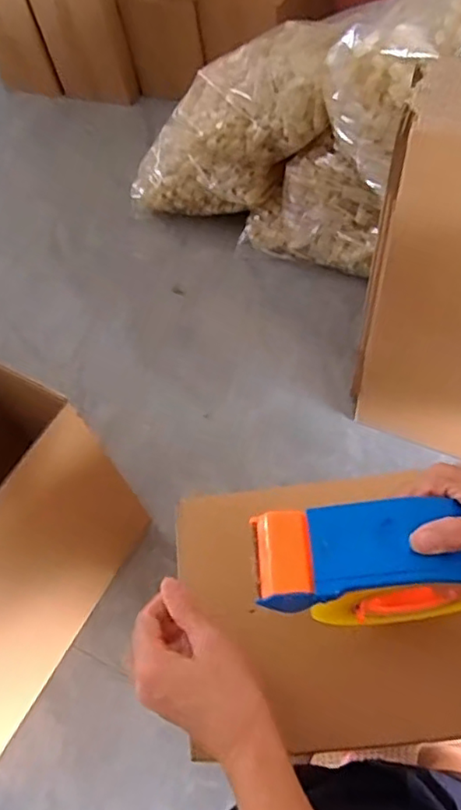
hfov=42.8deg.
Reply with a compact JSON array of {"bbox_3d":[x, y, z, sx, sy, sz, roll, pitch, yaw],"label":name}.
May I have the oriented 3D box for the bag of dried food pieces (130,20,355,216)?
[{"bbox_3d":[-0.004,-0.485,1.090,0.492,0.214,0.172,-17,43,49],"label":"bag of dried food pieces"}]

